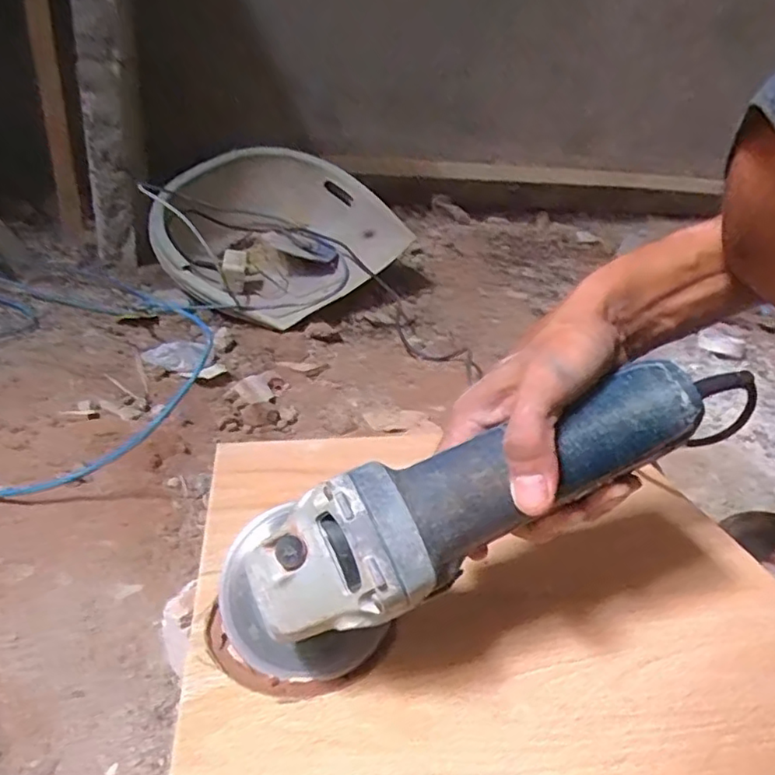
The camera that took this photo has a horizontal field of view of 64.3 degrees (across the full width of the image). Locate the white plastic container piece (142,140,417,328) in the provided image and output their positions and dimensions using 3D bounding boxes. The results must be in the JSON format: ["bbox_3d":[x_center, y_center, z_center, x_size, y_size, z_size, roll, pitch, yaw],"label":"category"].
[{"bbox_3d":[-0.200,-0.314,1.216,0.370,0.234,0.506,26,33,34],"label":"white plastic container piece"}]

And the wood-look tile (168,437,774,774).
[{"bbox_3d":[0.072,0.129,0.421,0.389,0.008,0.378,-1,24,-10],"label":"wood-look tile"}]

